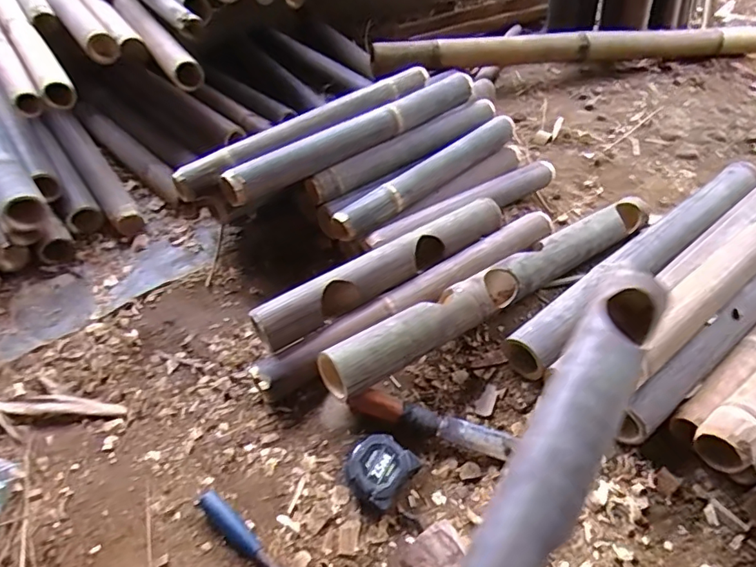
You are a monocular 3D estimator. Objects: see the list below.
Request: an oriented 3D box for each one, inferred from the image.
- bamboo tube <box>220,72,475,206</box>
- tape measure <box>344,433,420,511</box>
[{"bbox_3d":[-0.029,-0.301,0.993,0.595,0.051,0.063,-33,55,-27],"label":"bamboo tube"},{"bbox_3d":[0.003,0.248,0.670,0.075,0.054,0.081,30,54,26],"label":"tape measure"}]

